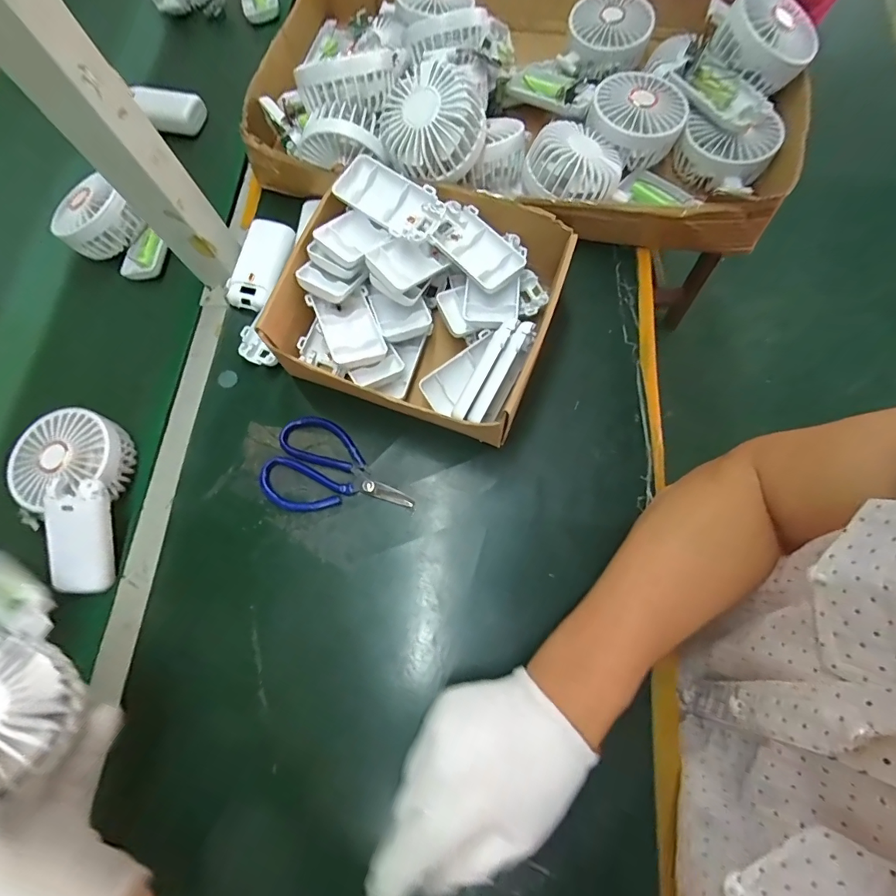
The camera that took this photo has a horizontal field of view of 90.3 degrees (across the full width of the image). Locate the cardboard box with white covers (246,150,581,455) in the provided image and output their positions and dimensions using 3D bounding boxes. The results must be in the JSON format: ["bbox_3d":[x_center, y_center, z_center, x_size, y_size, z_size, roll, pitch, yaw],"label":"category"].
[{"bbox_3d":[-0.025,-0.124,0.386,0.217,0.077,0.197,20,73,9],"label":"cardboard box with white covers"}]

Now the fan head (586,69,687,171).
[{"bbox_3d":[0.179,-0.315,0.422,0.088,0.033,0.086,15,74,10],"label":"fan head"}]

